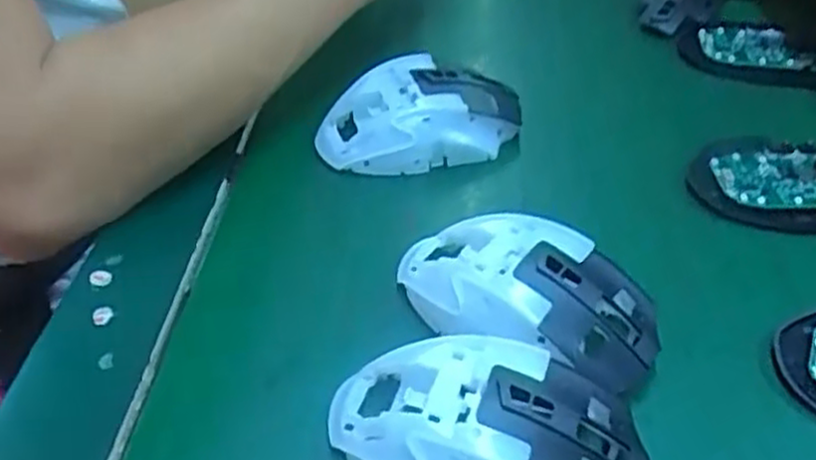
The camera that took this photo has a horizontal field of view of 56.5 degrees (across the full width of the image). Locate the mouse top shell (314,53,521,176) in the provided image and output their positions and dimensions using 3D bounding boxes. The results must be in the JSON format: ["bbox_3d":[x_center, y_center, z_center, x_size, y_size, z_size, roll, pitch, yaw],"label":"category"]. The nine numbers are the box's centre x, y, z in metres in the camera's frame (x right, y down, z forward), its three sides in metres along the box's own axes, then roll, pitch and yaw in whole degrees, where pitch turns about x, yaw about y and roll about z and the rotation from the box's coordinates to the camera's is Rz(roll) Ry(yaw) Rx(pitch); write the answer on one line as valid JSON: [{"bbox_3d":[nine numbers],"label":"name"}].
[{"bbox_3d":[0.007,-0.065,0.421,0.113,0.035,0.056,-9,44,-9],"label":"mouse top shell"}]

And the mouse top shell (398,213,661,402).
[{"bbox_3d":[0.050,0.028,0.325,0.113,0.035,0.063,25,49,25],"label":"mouse top shell"}]

